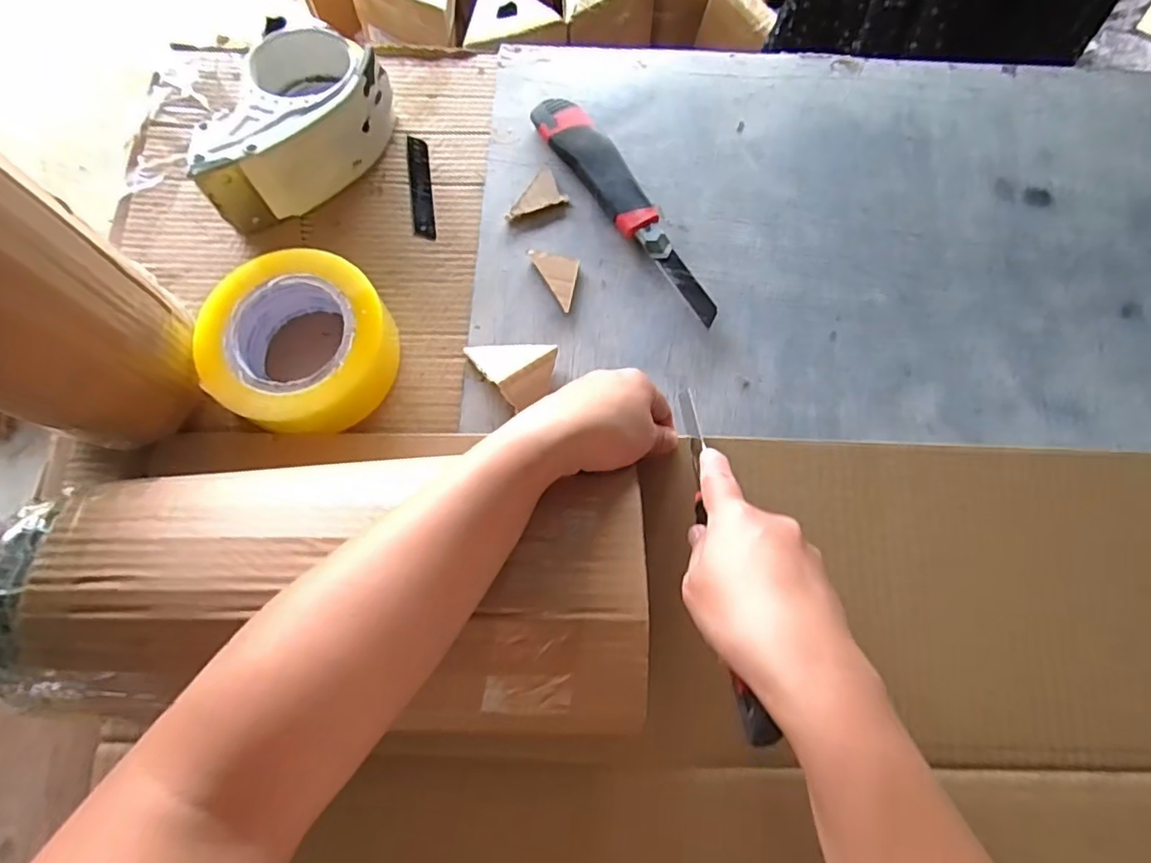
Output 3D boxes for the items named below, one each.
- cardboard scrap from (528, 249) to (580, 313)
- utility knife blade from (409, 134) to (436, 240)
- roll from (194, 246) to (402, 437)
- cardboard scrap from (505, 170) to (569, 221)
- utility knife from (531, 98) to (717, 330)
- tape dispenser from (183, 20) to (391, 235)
[{"bbox_3d":[-0.019,-0.115,0.458,0.039,0.007,0.044,9,74,2],"label":"cardboard scrap"},{"bbox_3d":[-0.125,-0.198,0.487,0.017,0.004,0.094,-7,74,-3],"label":"utility knife blade"},{"bbox_3d":[-0.193,-0.060,0.424,0.121,0.051,0.119,0,74,0],"label":"roll"},{"bbox_3d":[-0.035,-0.187,0.477,0.050,0.006,0.031,-24,76,-7],"label":"cardboard scrap"},{"bbox_3d":[0.041,-0.176,0.471,0.035,0.022,0.222,-33,77,-9],"label":"utility knife"},{"bbox_3d":[-0.223,-0.241,0.465,0.155,0.072,0.107,-35,77,-10],"label":"tape dispenser"}]

